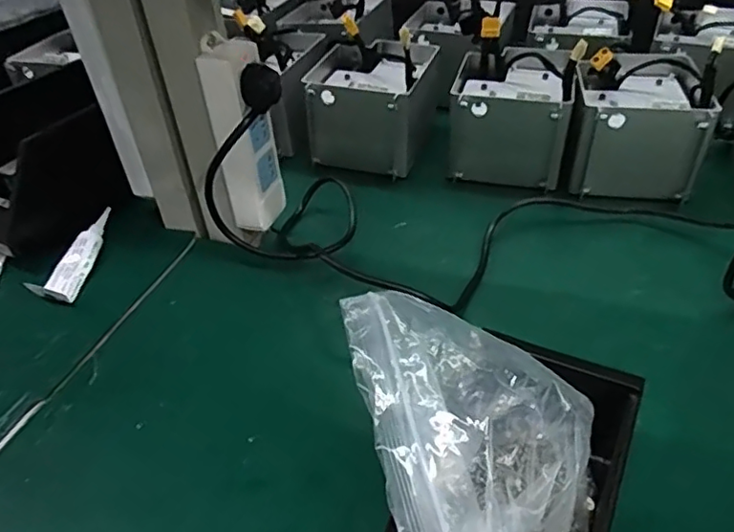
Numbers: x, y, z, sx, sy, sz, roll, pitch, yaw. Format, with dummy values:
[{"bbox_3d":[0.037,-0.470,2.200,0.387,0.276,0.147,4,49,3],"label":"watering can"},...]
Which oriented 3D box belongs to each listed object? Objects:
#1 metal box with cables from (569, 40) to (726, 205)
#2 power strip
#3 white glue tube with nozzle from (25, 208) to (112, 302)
[{"bbox_3d":[0.297,-0.167,0.660,0.133,0.128,0.154,7,40,12],"label":"metal box with cables"},{"bbox_3d":[-0.113,-0.116,0.541,0.043,0.167,0.063,14,42,21],"label":"power strip"},{"bbox_3d":[-0.287,-0.012,0.589,0.032,0.023,0.125,2,39,7],"label":"white glue tube with nozzle"}]

